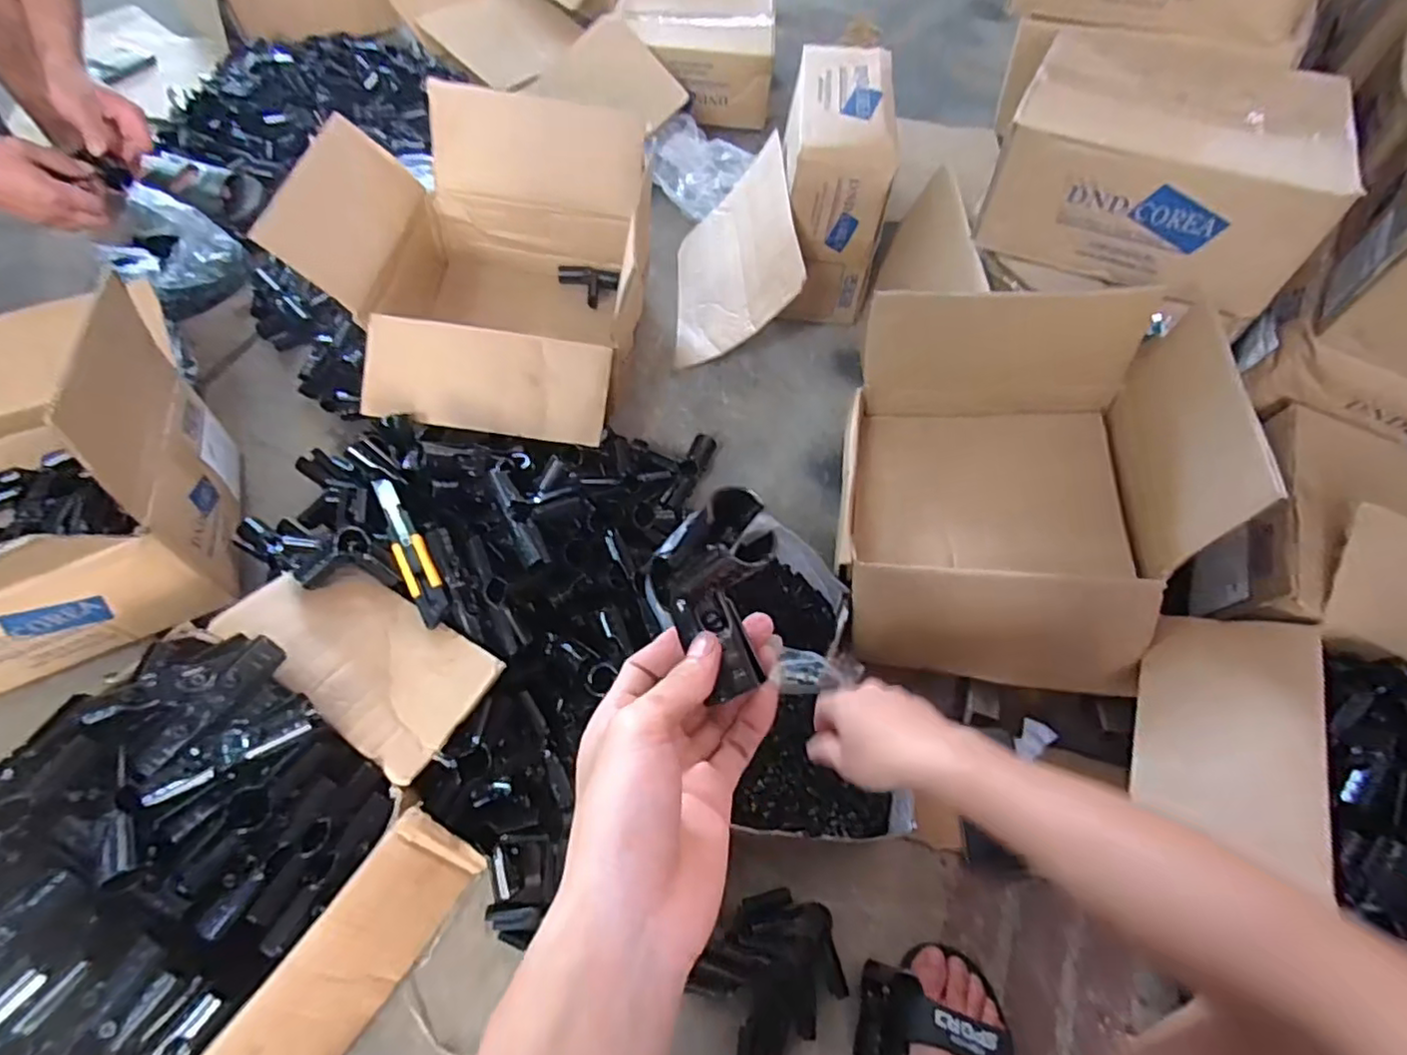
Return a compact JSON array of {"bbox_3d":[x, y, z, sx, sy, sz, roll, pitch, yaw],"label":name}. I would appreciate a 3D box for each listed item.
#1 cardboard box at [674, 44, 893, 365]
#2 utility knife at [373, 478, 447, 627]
[{"bbox_3d":[0.200,-0.545,1.013,0.154,0.255,0.325,8,61,0],"label":"cardboard box"},{"bbox_3d":[-0.316,0.019,0.690,0.032,0.008,0.194,-26,66,-18],"label":"utility knife"}]

